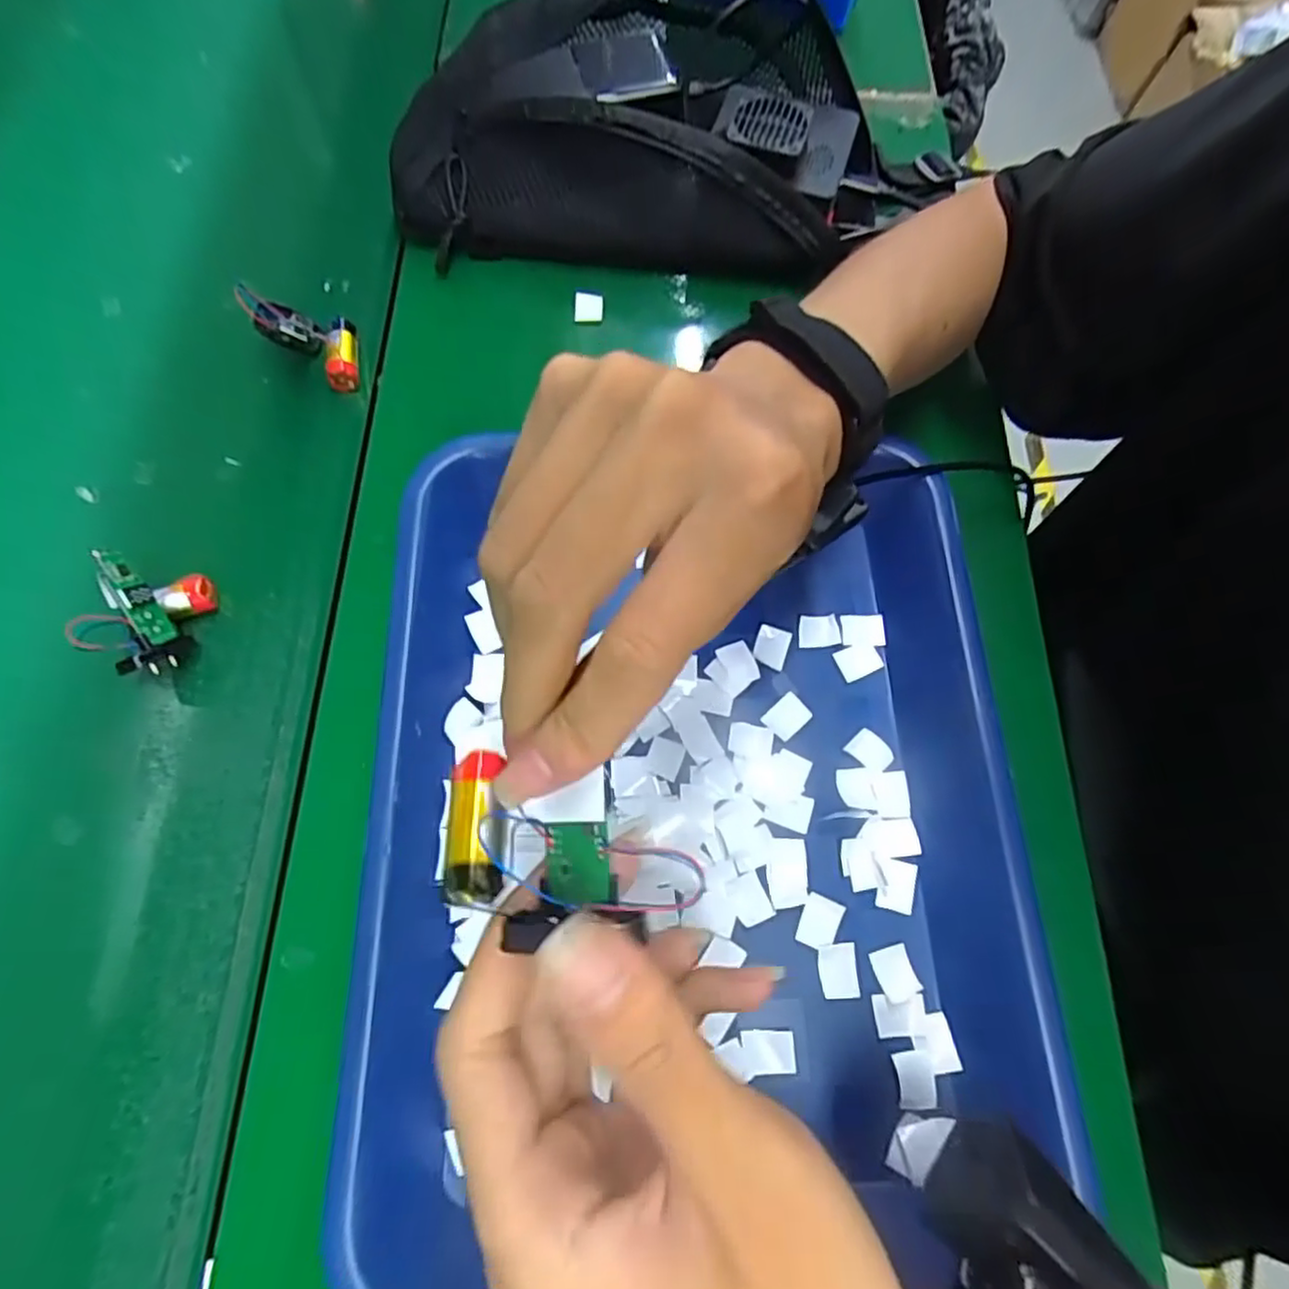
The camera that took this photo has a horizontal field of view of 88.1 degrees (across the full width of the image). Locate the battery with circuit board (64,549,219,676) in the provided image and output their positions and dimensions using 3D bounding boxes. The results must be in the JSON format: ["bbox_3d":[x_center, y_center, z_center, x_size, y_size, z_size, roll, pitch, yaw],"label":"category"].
[{"bbox_3d":[-0.220,-0.013,0.293,0.030,0.044,0.050,11,70,2],"label":"battery with circuit board"}]

